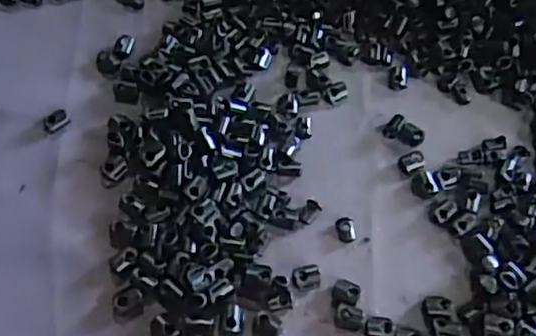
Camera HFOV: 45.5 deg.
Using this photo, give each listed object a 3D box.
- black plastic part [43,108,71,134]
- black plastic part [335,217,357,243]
[{"bbox_3d":[-0.126,-0.028,0.381,0.015,0.006,0.011,-30,66,-19],"label":"black plastic part"},{"bbox_3d":[0.044,0.035,0.360,0.011,0.004,0.014,-8,61,-8],"label":"black plastic part"}]

